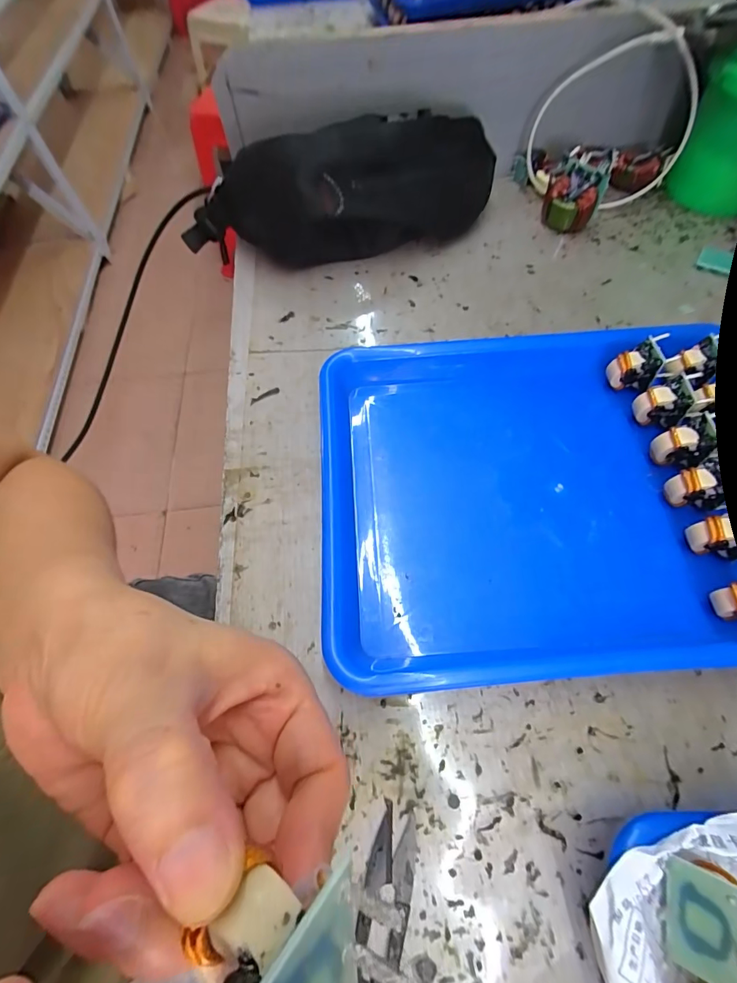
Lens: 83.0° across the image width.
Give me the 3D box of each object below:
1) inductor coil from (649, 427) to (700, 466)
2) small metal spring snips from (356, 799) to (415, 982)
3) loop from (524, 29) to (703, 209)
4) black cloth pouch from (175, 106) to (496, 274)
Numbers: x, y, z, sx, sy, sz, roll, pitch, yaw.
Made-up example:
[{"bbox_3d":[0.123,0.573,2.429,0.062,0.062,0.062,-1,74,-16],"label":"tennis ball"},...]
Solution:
[{"bbox_3d":[0.209,-0.031,0.291,0.020,0.031,0.016,-20,64,-7],"label":"inductor coil"},{"bbox_3d":[0.005,0.210,0.192,0.023,0.015,0.102,10,64,8],"label":"small metal spring snips"},{"bbox_3d":[0.240,-0.362,0.420,0.149,0.127,0.026,2,39,18],"label":"loop"},{"bbox_3d":[-0.038,-0.307,0.419,0.321,0.094,0.103,-8,63,-1],"label":"black cloth pouch"}]

